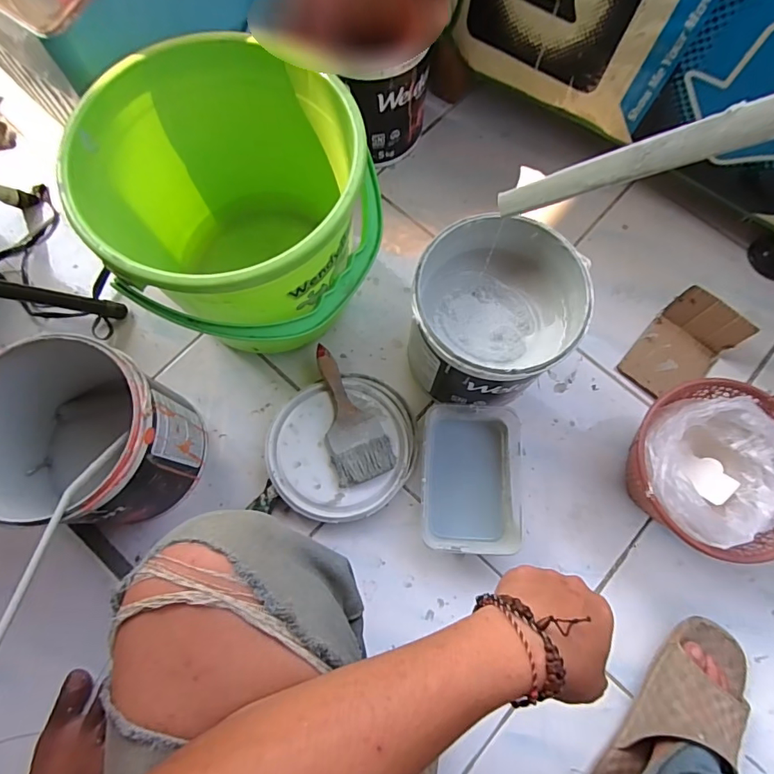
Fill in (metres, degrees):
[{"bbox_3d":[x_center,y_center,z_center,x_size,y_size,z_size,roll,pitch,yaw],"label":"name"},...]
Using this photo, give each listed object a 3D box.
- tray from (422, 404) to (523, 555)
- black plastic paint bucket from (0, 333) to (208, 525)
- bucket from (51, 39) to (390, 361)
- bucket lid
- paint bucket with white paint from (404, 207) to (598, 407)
[{"bbox_3d":[0.102,0.110,0.575,0.116,0.051,0.169,2,76,1],"label":"tray"},{"bbox_3d":[-0.315,0.057,0.515,0.174,0.181,0.170,0,76,0],"label":"black plastic paint bucket"},{"bbox_3d":[-0.158,-0.187,0.548,0.270,0.244,0.285,0,76,0],"label":"bucket"},{"bbox_3d":[-0.053,0.074,0.581,0.182,0.023,0.169,1,71,-4],"label":"bucket lid"},{"bbox_3d":[0.116,-0.079,0.560,0.171,0.181,0.185,0,76,0],"label":"paint bucket with white paint"}]

